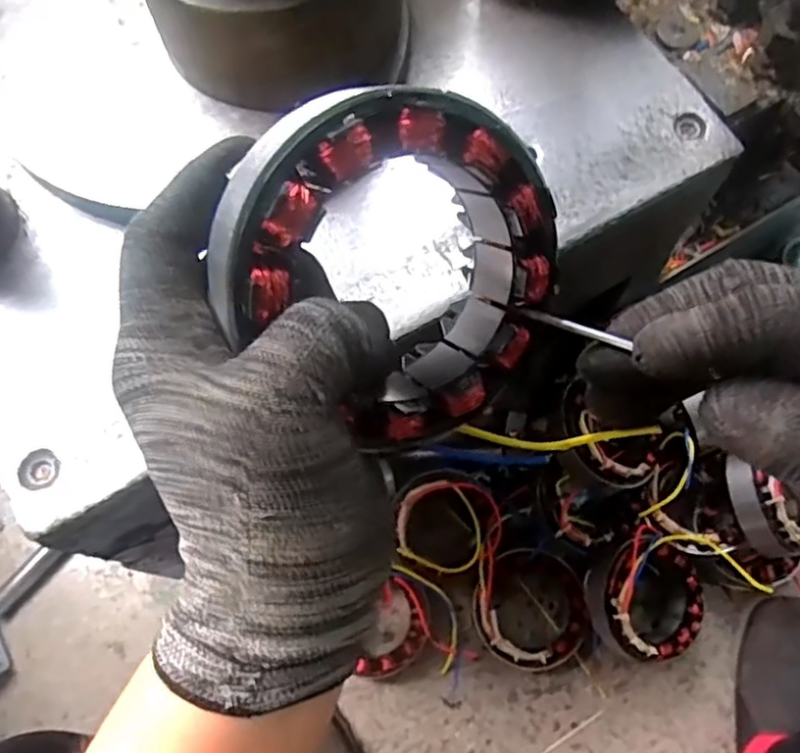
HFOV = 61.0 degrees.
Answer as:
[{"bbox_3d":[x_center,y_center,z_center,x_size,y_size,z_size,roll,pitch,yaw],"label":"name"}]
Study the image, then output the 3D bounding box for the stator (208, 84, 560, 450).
[{"bbox_3d":[0.000,-0.039,0.226,0.102,0.118,0.029,-50,34,-1],"label":"stator"}]

